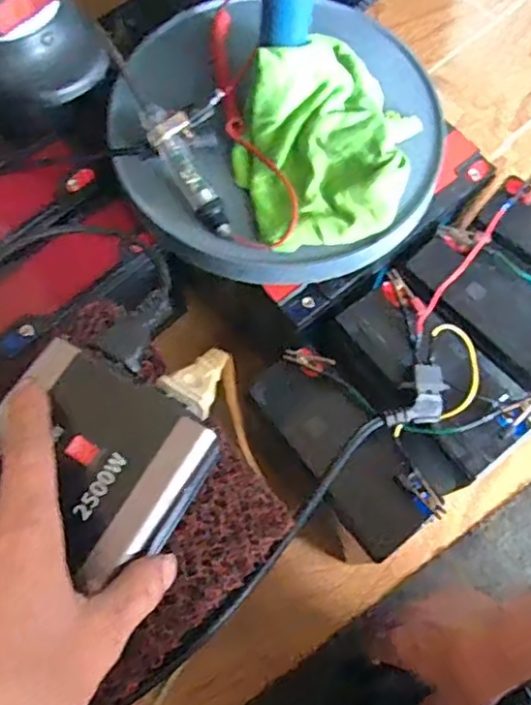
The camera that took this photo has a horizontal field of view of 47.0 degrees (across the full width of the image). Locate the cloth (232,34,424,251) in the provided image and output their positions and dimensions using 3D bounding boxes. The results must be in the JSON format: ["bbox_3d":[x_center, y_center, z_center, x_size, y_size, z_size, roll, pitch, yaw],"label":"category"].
[{"bbox_3d":[0.052,-0.184,0.491,0.143,0.087,0.191,17,70,4],"label":"cloth"}]

